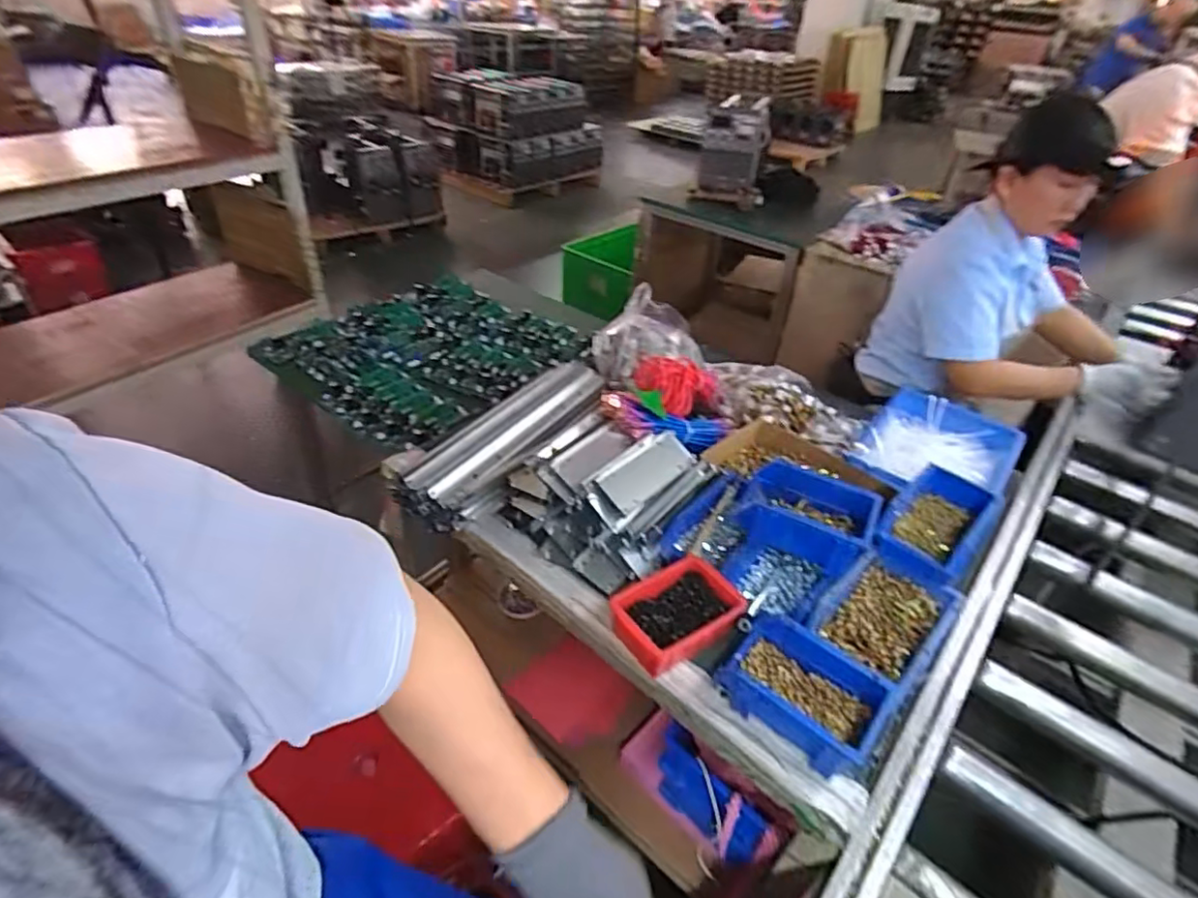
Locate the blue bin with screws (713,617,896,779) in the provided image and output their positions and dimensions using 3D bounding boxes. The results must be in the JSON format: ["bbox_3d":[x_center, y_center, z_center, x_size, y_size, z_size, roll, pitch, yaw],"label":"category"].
[{"bbox_3d":[0.220,0.265,0.656,0.159,0.070,0.101,31,46,29],"label":"blue bin with screws"}]

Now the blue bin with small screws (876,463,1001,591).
[{"bbox_3d":[0.443,0.095,0.792,0.113,0.061,0.163,30,45,28],"label":"blue bin with small screws"}]

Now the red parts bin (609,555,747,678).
[{"bbox_3d":[0.095,0.201,0.735,0.141,0.049,0.100,-21,45,-28],"label":"red parts bin"}]

